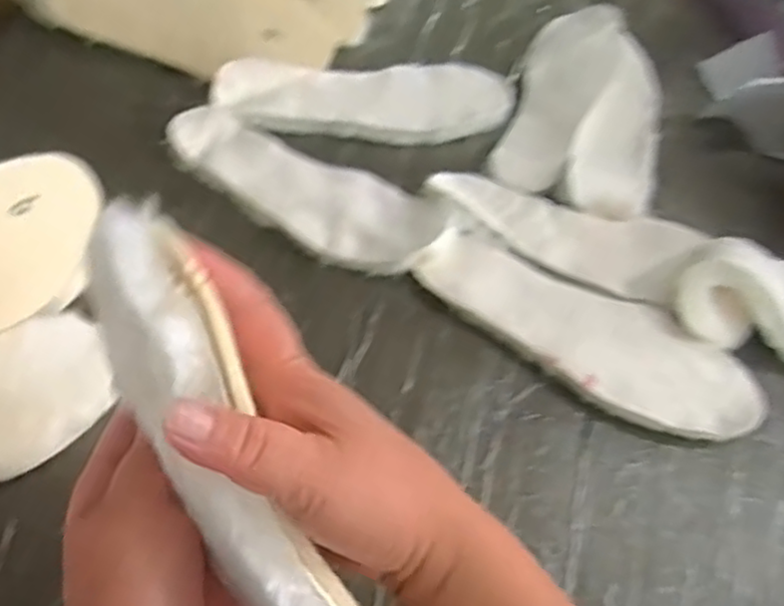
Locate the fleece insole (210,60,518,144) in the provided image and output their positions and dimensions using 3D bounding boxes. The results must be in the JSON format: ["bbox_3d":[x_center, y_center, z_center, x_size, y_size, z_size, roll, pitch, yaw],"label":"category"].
[{"bbox_3d":[-0.022,-0.199,0.668,0.279,0.023,0.102,-4,57,-6],"label":"fleece insole"}]

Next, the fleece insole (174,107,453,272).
[{"bbox_3d":[-0.079,-0.105,0.604,0.258,0.017,0.092,33,63,18],"label":"fleece insole"}]

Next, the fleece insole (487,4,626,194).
[{"bbox_3d":[0.168,-0.211,0.684,0.089,0.008,0.268,10,58,22],"label":"fleece insole"}]

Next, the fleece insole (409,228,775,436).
[{"bbox_3d":[0.147,0.026,0.539,0.267,0.020,0.088,26,59,13],"label":"fleece insole"}]

